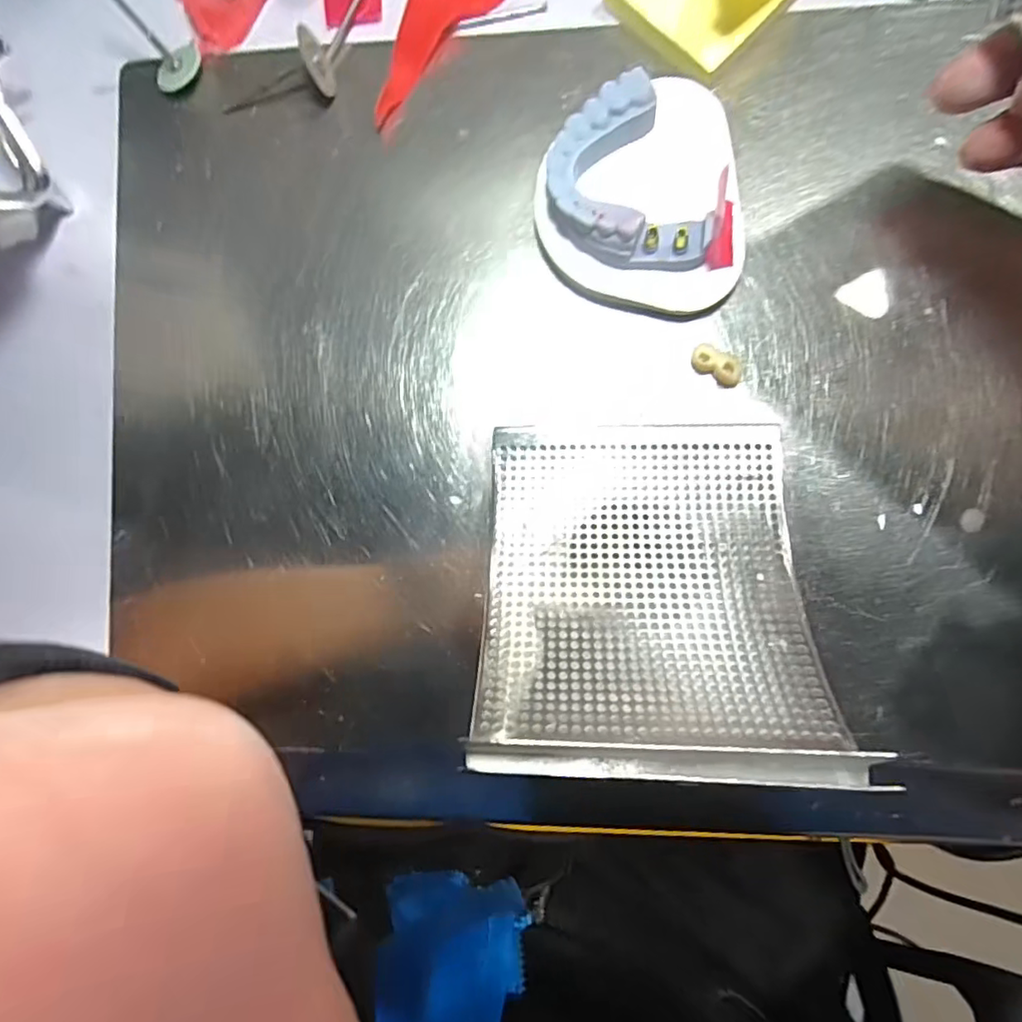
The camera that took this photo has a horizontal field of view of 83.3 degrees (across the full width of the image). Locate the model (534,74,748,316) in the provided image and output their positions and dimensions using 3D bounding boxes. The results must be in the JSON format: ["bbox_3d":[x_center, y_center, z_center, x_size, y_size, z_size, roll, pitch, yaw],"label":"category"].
[{"bbox_3d":[0.043,-0.107,0.195,0.067,0.025,0.076,-9,88,5],"label":"model"}]

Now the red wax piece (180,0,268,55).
[{"bbox_3d":[-0.113,-0.192,0.221,0.038,0.004,0.029,7,90,5],"label":"red wax piece"}]

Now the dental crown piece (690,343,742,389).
[{"bbox_3d":[0.072,-0.051,0.201,0.019,0.006,0.010,38,92,4],"label":"dental crown piece"}]

